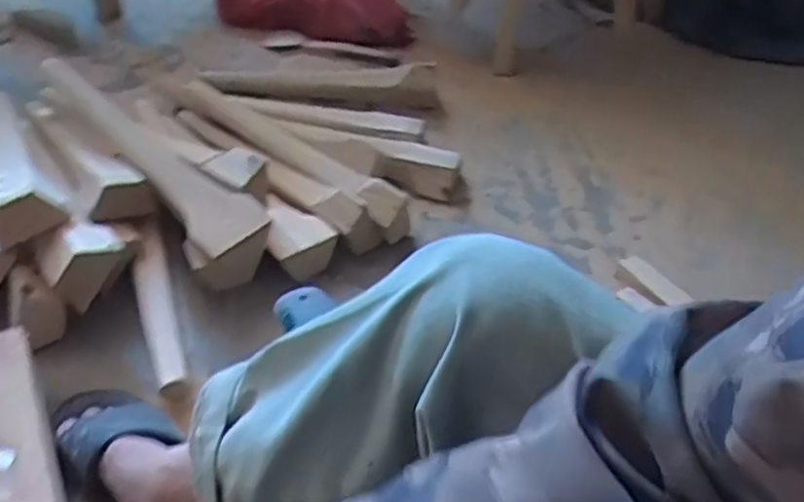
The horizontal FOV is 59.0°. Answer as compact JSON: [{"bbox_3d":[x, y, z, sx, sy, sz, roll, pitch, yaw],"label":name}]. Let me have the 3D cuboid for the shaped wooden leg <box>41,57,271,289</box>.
[{"bbox_3d":[-0.335,-0.114,0.931,0.403,0.089,0.089,41,51,16],"label":"shaped wooden leg"}]

